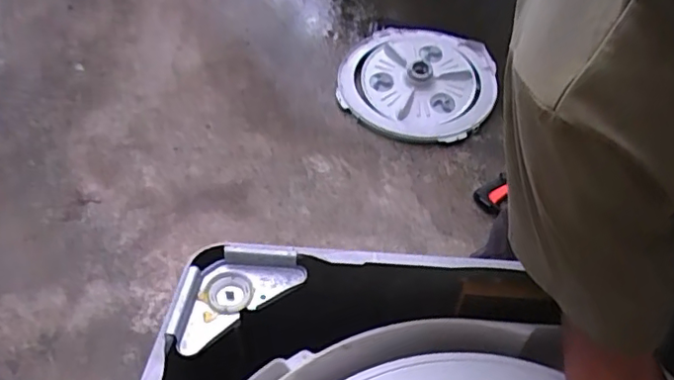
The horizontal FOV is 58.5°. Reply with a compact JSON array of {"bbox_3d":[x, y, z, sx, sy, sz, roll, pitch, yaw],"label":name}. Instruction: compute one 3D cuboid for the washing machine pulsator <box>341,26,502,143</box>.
[{"bbox_3d":[0.238,-0.348,1.827,0.452,0.074,0.476,9,52,4],"label":"washing machine pulsator"}]

